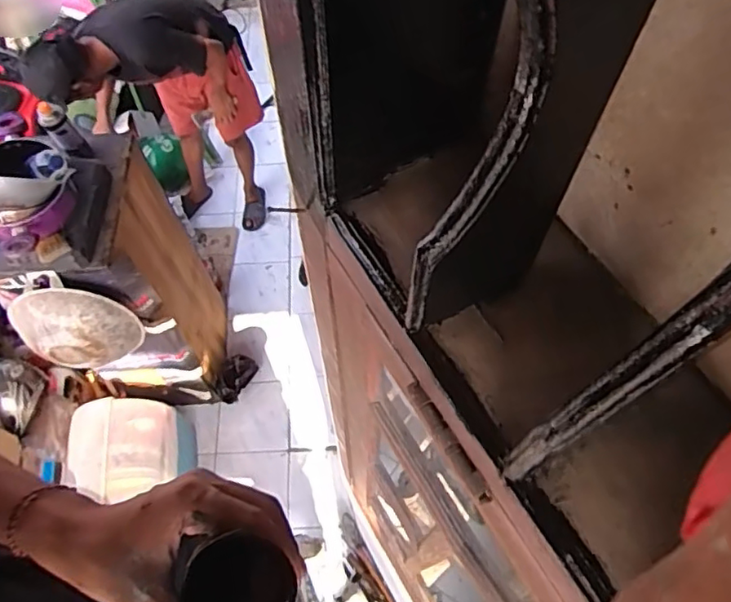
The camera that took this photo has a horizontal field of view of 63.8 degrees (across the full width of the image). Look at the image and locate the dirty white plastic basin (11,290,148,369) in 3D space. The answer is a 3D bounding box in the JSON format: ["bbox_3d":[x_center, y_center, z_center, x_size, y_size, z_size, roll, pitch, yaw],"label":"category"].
[{"bbox_3d":[-0.758,0.079,1.544,0.276,0.224,0.137,-7,63,-3],"label":"dirty white plastic basin"}]

